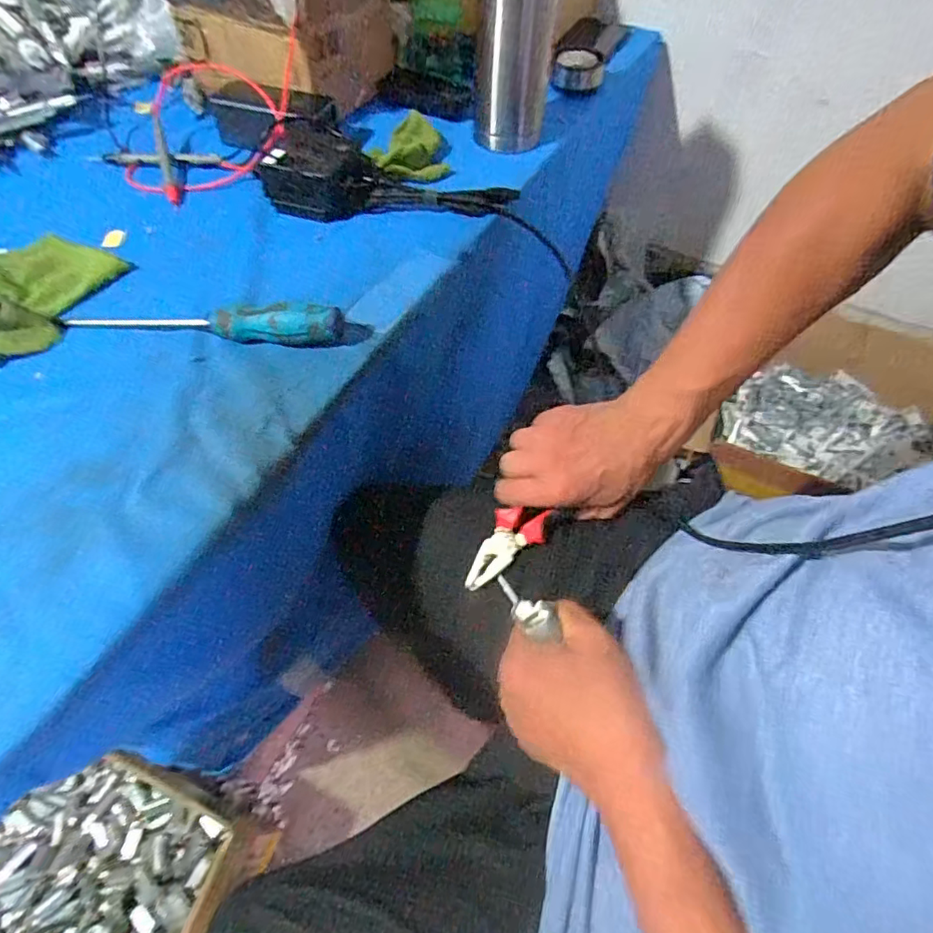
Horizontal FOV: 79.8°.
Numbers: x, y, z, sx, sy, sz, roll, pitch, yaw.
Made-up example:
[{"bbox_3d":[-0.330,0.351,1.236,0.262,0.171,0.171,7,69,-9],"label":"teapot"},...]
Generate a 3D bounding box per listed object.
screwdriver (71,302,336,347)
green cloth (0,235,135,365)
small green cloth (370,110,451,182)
[{"bbox_3d":[-0.213,-0.119,0.450,0.229,0.026,0.028,5,55,3],"label":"screwdriver"},{"bbox_3d":[-0.382,-0.159,0.468,0.134,0.041,0.147,22,58,14],"label":"green cloth"},{"bbox_3d":[-0.050,-0.348,0.612,0.073,0.017,0.122,28,55,-6],"label":"small green cloth"}]

